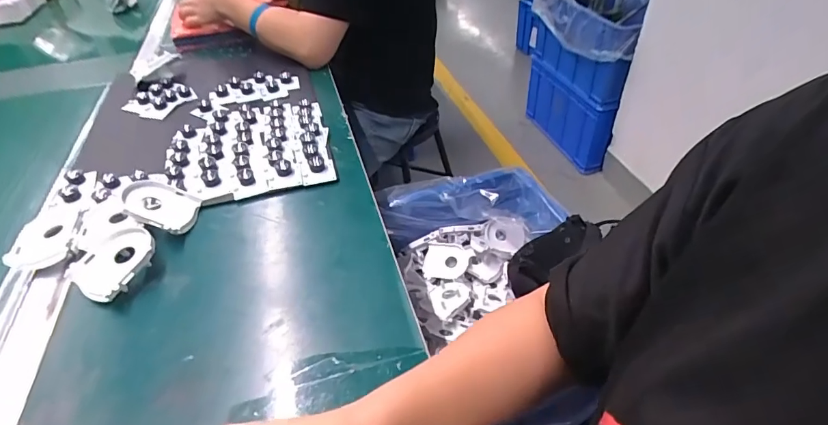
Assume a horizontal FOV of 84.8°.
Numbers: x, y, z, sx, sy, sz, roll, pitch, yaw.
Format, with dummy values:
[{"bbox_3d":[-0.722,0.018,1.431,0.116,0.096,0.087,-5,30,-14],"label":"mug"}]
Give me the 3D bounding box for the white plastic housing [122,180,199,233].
[{"bbox_3d":[-0.310,-0.004,0.552,0.077,0.023,0.077,26,31,-18],"label":"white plastic housing"}]

